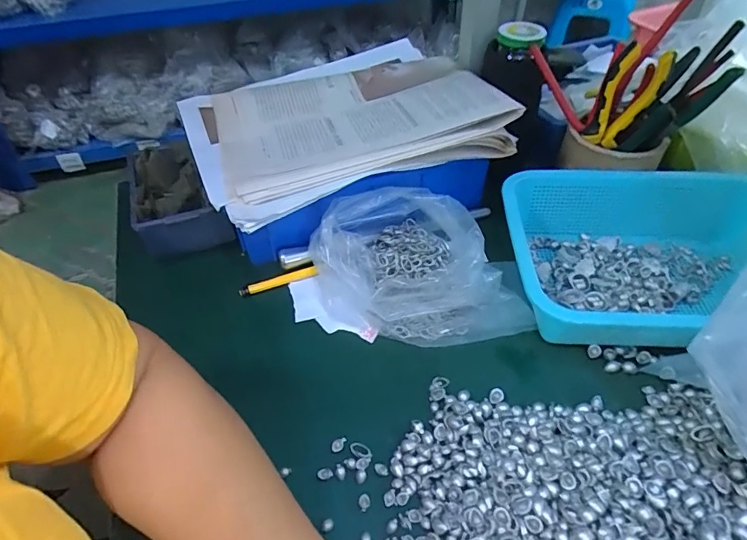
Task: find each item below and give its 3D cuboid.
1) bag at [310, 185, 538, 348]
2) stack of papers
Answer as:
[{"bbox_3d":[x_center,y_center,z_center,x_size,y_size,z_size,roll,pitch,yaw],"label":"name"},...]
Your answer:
[{"bbox_3d":[0.044,-0.008,0.442,0.189,0.075,0.150,-12,46,-10],"label":"bag"},{"bbox_3d":[-0.043,-0.164,0.503,0.298,0.051,0.246,-17,47,-15],"label":"stack of papers"}]

